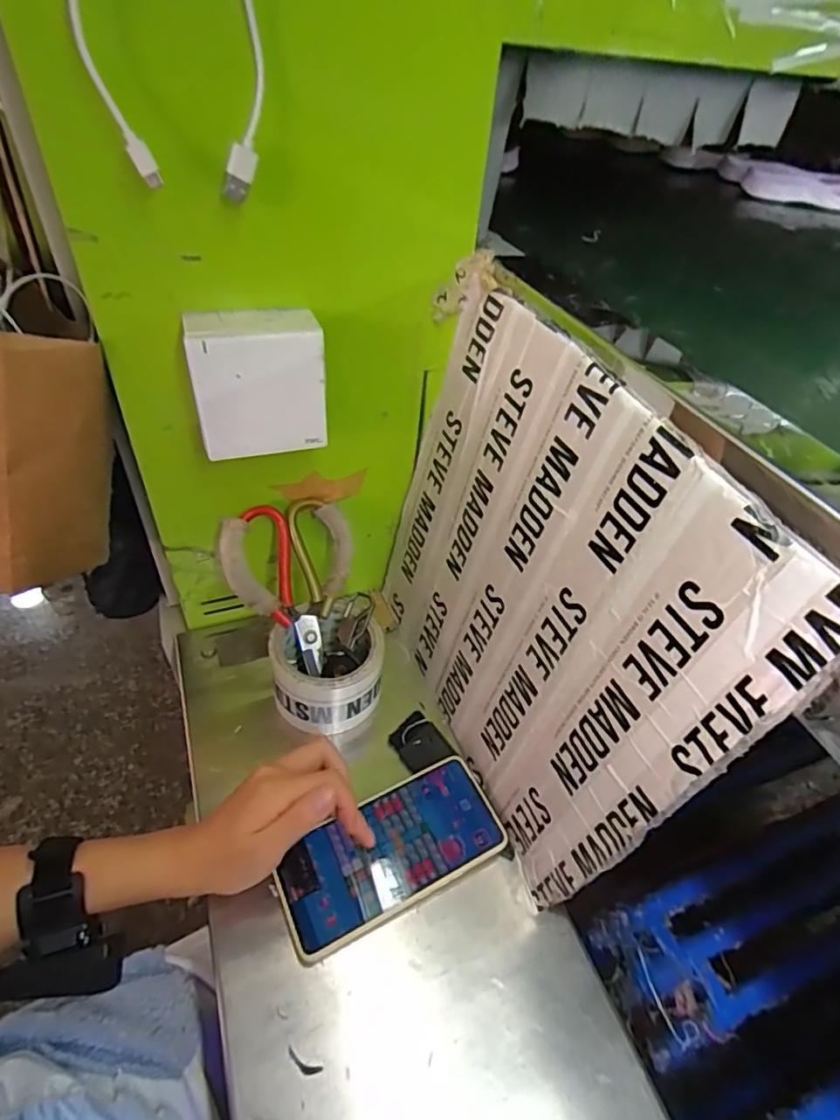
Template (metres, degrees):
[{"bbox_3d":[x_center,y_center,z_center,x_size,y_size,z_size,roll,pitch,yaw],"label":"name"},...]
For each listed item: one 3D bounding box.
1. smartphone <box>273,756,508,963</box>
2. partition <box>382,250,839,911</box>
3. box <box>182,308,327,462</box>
[{"bbox_3d":[-0.020,0.220,0.429,0.167,0.013,0.077,-22,51,-24],"label":"smartphone"},{"bbox_3d":[0.068,0.026,0.408,0.011,0.338,0.335,-6,43,-26],"label":"partition"},{"bbox_3d":[-0.111,-0.120,0.390,0.083,0.083,0.044,-13,48,-20],"label":"box"}]

